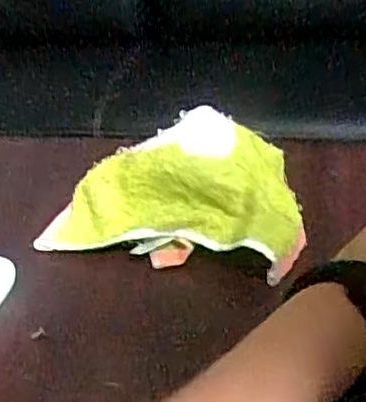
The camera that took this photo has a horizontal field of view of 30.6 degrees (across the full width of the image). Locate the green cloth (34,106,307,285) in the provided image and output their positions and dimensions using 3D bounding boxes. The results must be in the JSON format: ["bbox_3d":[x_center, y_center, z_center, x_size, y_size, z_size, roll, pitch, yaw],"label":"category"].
[{"bbox_3d":[-0.001,-0.014,0.526,0.197,0.033,0.127,7,67,24],"label":"green cloth"}]

